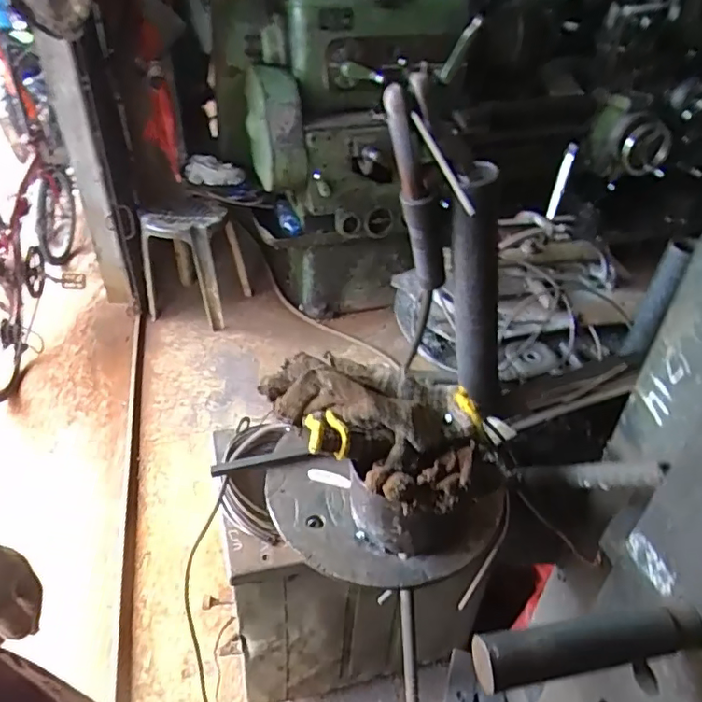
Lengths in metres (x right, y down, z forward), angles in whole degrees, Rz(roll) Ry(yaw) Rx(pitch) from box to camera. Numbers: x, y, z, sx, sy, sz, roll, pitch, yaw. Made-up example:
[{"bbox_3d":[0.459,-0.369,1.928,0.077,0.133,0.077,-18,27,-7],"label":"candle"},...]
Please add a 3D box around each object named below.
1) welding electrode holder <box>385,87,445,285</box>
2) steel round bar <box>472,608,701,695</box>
[{"bbox_3d":[0.066,-0.142,0.545,0.034,0.246,0.027,31,69,34],"label":"welding electrode holder"},{"bbox_3d":[0.163,0.200,0.378,0.157,0.028,0.028,-5,37,-8],"label":"steel round bar"}]

